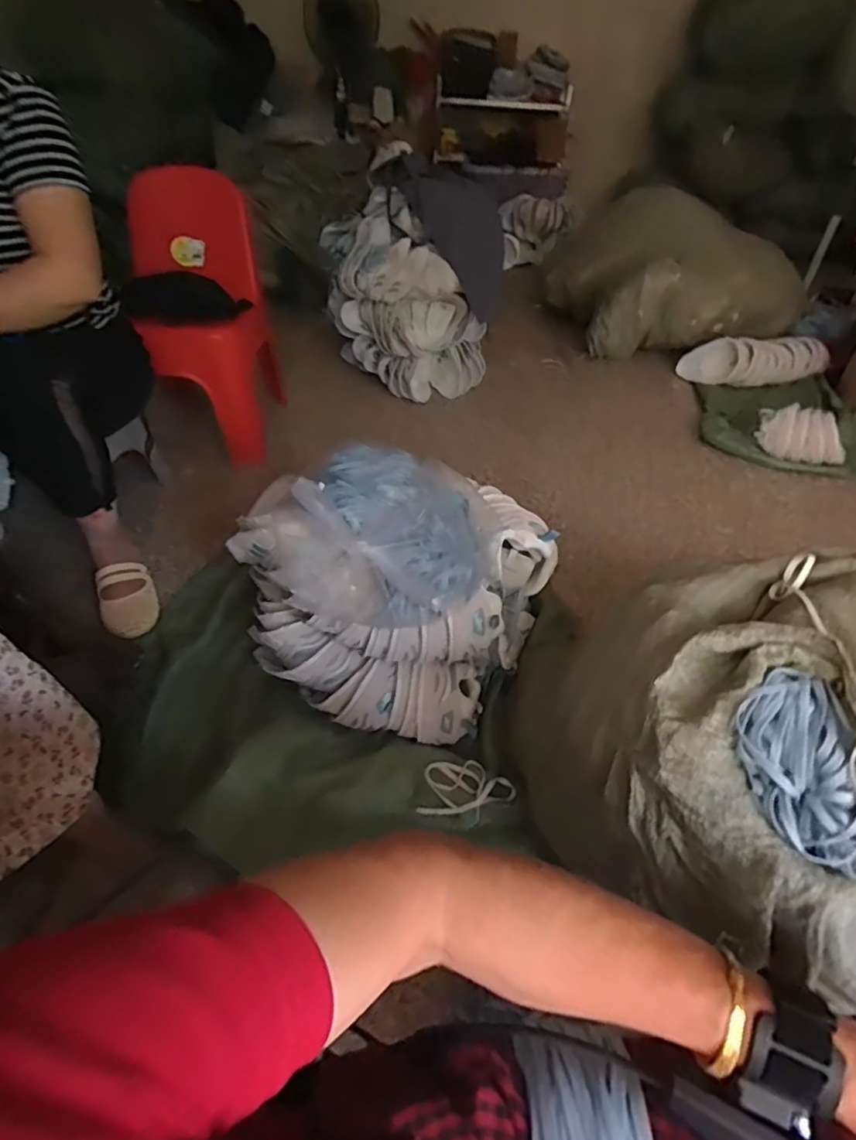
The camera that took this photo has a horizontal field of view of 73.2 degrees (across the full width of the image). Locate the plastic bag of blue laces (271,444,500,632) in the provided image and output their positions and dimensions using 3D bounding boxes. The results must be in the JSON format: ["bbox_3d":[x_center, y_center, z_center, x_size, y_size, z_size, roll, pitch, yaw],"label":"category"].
[{"bbox_3d":[-0.058,-0.052,0.858,0.311,0.128,0.256,16,44,14],"label":"plastic bag of blue laces"}]

